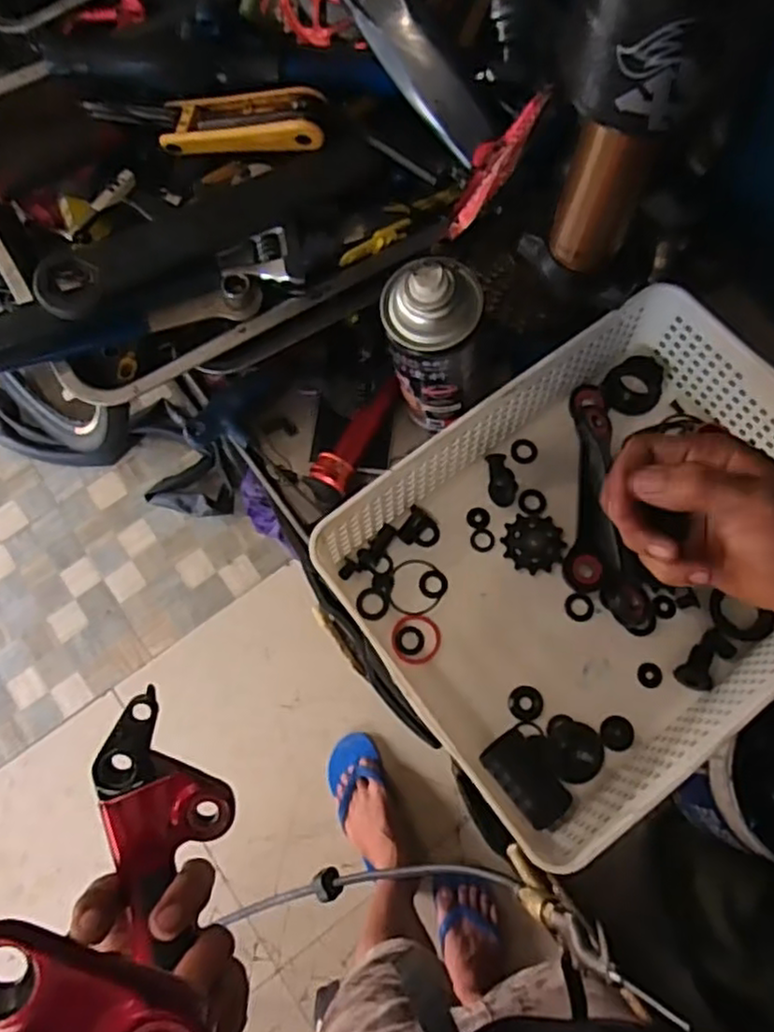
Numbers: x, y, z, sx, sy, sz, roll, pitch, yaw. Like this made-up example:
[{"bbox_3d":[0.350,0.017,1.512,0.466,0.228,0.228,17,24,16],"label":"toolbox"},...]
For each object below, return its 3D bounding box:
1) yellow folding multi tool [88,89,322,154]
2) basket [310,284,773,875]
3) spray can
[{"bbox_3d":[-0.133,-0.300,0.520,0.173,0.034,0.035,6,75,4],"label":"yellow folding multi tool"},{"bbox_3d":[0.147,0.022,0.474,0.322,0.082,0.247,-38,77,-9],"label":"basket"},{"bbox_3d":[0.028,-0.111,0.462,0.056,0.152,0.051,0,74,1],"label":"spray can"}]

